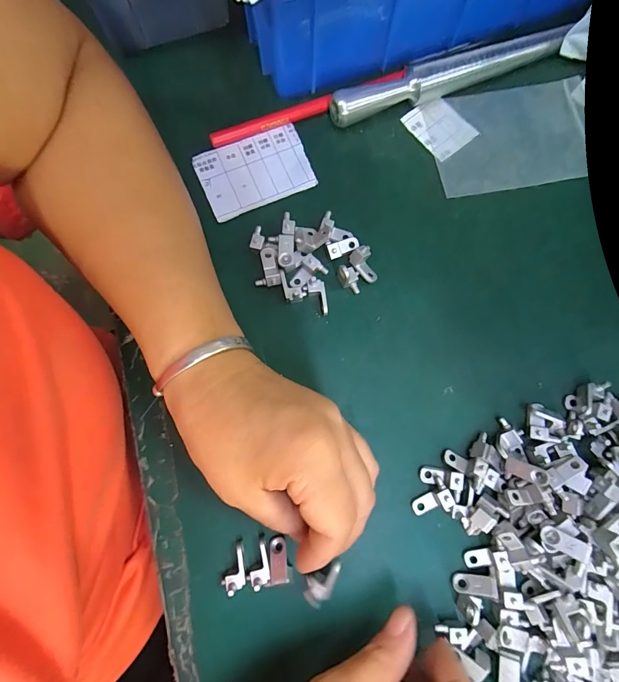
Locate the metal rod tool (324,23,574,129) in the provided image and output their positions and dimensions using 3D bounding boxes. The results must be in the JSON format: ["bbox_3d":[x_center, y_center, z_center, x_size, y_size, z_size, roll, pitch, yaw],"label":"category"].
[{"bbox_3d":[0.099,-0.188,0.263,0.174,0.022,0.017,-21,81,-5],"label":"metal rod tool"}]

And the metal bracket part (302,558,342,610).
[{"bbox_3d":[0.009,0.134,0.203,0.024,0.009,0.014,-25,81,-6],"label":"metal bracket part"}]

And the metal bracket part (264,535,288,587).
[{"bbox_3d":[-0.019,0.127,0.211,0.012,0.006,0.023,-4,54,-2],"label":"metal bracket part"}]

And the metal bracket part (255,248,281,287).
[{"bbox_3d":[-0.028,-0.048,0.239,0.016,0.008,0.023,-5,79,-2],"label":"metal bracket part"}]

